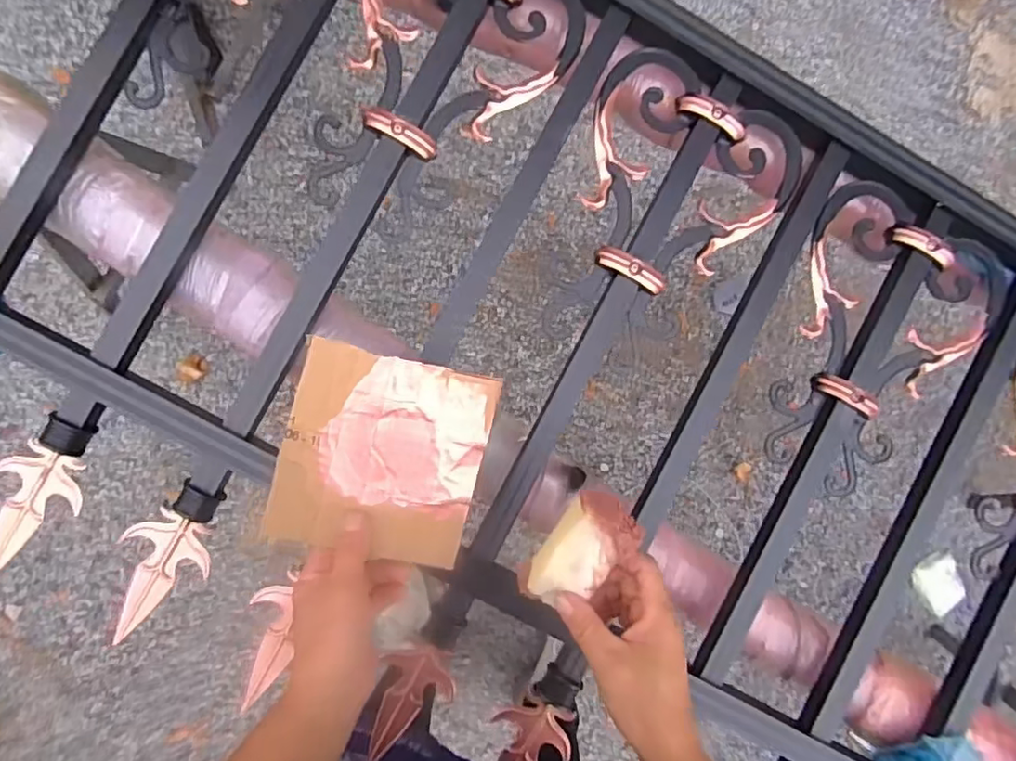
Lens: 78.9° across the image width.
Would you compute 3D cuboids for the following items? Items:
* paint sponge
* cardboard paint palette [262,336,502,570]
[{"bbox_3d":[0.048,0.122,0.429,0.049,0.020,0.094,31,113,-6],"label":"paint sponge"},{"bbox_3d":[-0.096,0.057,0.481,0.151,0.017,0.150,13,77,-8],"label":"cardboard paint palette"}]

